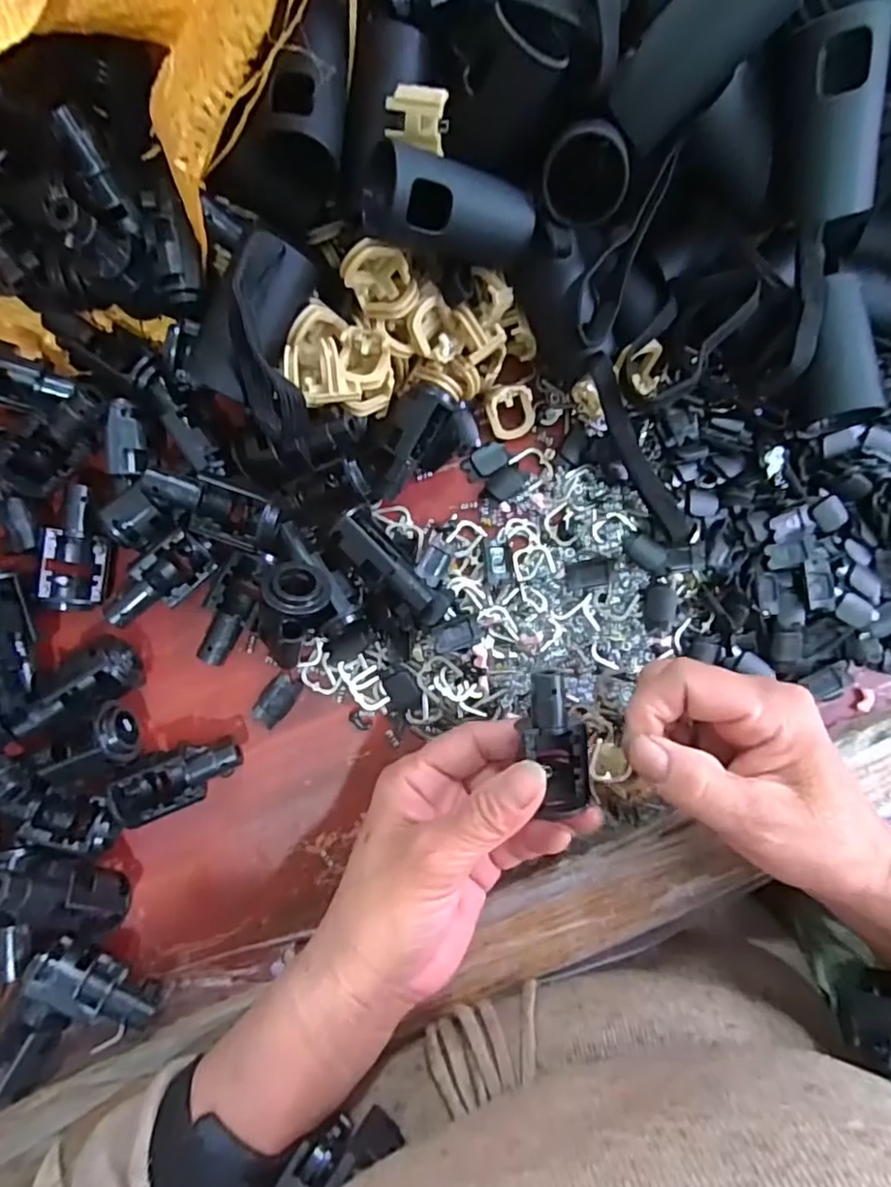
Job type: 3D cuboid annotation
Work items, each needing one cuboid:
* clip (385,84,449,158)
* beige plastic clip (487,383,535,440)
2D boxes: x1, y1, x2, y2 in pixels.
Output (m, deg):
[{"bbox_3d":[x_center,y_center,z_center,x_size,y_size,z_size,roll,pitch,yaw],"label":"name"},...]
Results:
[{"bbox_3d":[-0.011,-0.171,0.214,0.021,0.012,0.017,10,89,-5],"label":"clip"},{"bbox_3d":[0.031,-0.086,0.281,0.022,0.005,0.026,-16,127,-2],"label":"beige plastic clip"}]

